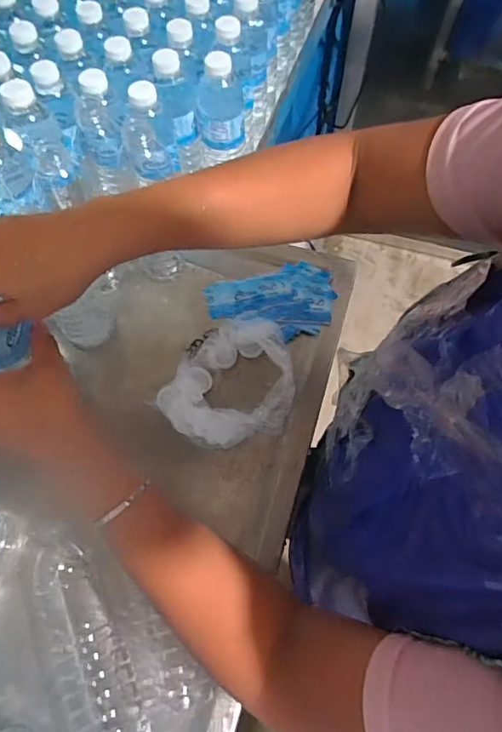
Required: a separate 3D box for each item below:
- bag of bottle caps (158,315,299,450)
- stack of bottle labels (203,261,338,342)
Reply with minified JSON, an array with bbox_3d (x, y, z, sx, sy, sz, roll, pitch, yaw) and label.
[{"bbox_3d":[-0.018,0.014,0.558,0.140,0.024,0.161,24,67,11],"label":"bag of bottle caps"},{"bbox_3d":[0.027,-0.080,0.615,0.159,0.017,0.095,-7,65,-4],"label":"stack of bottle labels"}]

